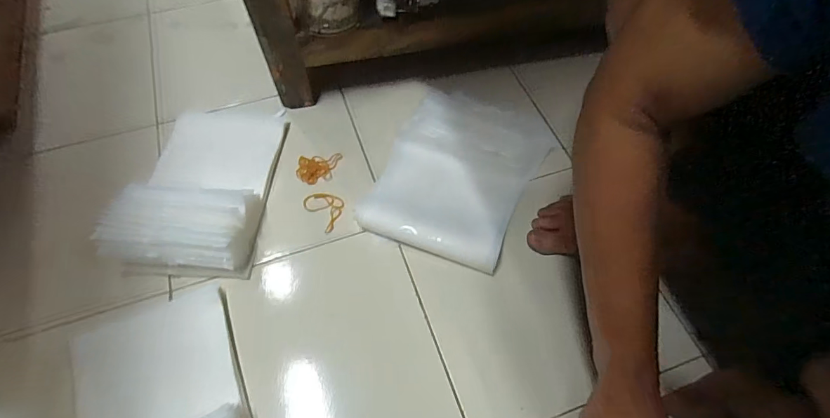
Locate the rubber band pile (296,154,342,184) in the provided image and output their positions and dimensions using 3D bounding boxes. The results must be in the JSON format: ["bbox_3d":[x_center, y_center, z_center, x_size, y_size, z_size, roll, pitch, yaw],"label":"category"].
[{"bbox_3d":[-0.144,-0.063,0.647,0.068,0.014,0.045,-8,59,-6],"label":"rubber band pile"}]

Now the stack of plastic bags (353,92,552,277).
[{"bbox_3d":[0.071,-0.059,0.621,0.228,0.057,0.271,20,60,10],"label":"stack of plastic bags"}]

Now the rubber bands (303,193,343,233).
[{"bbox_3d":[-0.128,-0.003,0.619,0.048,0.004,0.067,-39,67,-22],"label":"rubber bands"}]

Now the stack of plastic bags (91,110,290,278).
[{"bbox_3d":[-0.299,-0.045,0.611,0.186,0.065,0.279,3,59,0],"label":"stack of plastic bags"}]

